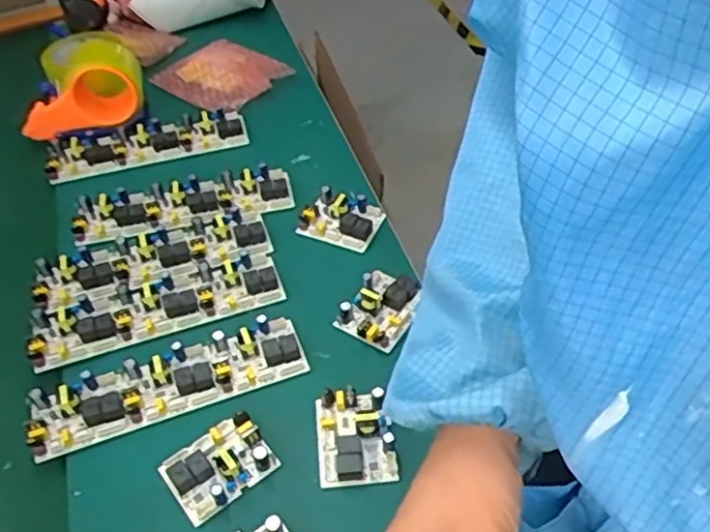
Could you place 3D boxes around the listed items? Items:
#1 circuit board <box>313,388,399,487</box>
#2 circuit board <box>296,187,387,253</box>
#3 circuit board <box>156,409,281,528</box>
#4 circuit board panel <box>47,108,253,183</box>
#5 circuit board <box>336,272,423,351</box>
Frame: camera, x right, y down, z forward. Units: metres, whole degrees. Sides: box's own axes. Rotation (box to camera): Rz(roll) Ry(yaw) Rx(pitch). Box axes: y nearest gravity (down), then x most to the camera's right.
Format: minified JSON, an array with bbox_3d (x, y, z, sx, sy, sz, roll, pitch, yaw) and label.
[{"bbox_3d":[-0.001,0.139,0.568,0.061,0.027,0.080,-6,47,-4],"label":"circuit board"},{"bbox_3d":[-0.016,-0.055,0.745,0.084,0.026,0.064,18,50,18],"label":"circuit board"},{"bbox_3d":[-0.112,0.161,0.555,0.081,0.028,0.060,-31,53,-25],"label":"circuit board"},{"bbox_3d":[-0.263,-0.159,0.858,0.242,0.015,0.073,-18,49,-10],"label":"circuit board panel"},{"bbox_3d":[0.025,0.037,0.658,0.060,0.023,0.082,22,51,21],"label":"circuit board"}]

